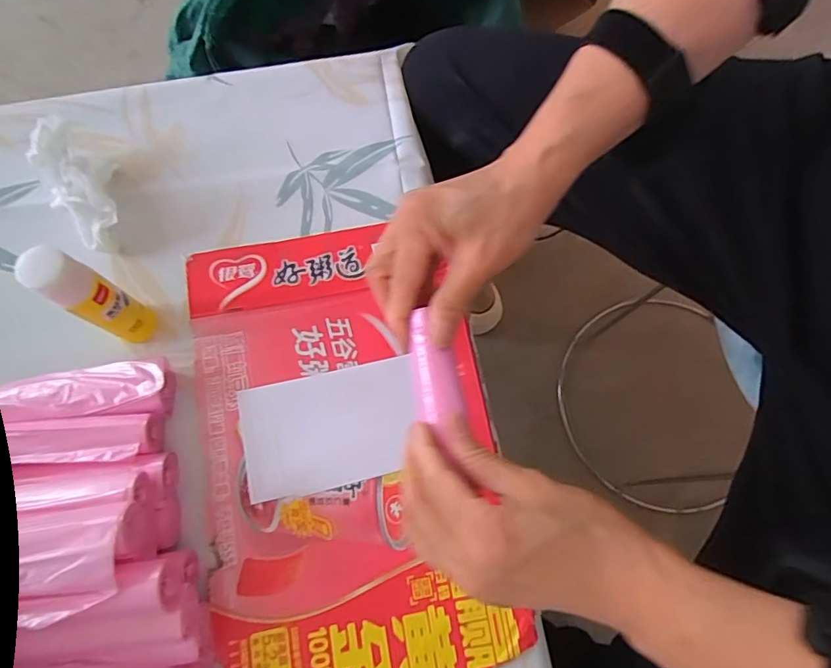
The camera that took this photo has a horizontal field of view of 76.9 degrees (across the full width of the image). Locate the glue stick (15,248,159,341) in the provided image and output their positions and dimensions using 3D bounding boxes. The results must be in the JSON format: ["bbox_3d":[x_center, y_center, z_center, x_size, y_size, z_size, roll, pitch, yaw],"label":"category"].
[{"bbox_3d":[-0.205,-0.022,0.338,0.028,0.106,0.028,0,74,-1],"label":"glue stick"}]

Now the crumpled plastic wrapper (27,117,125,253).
[{"bbox_3d":[-0.257,-0.121,0.400,0.058,0.045,0.118,-26,76,-8],"label":"crumpled plastic wrapper"}]

